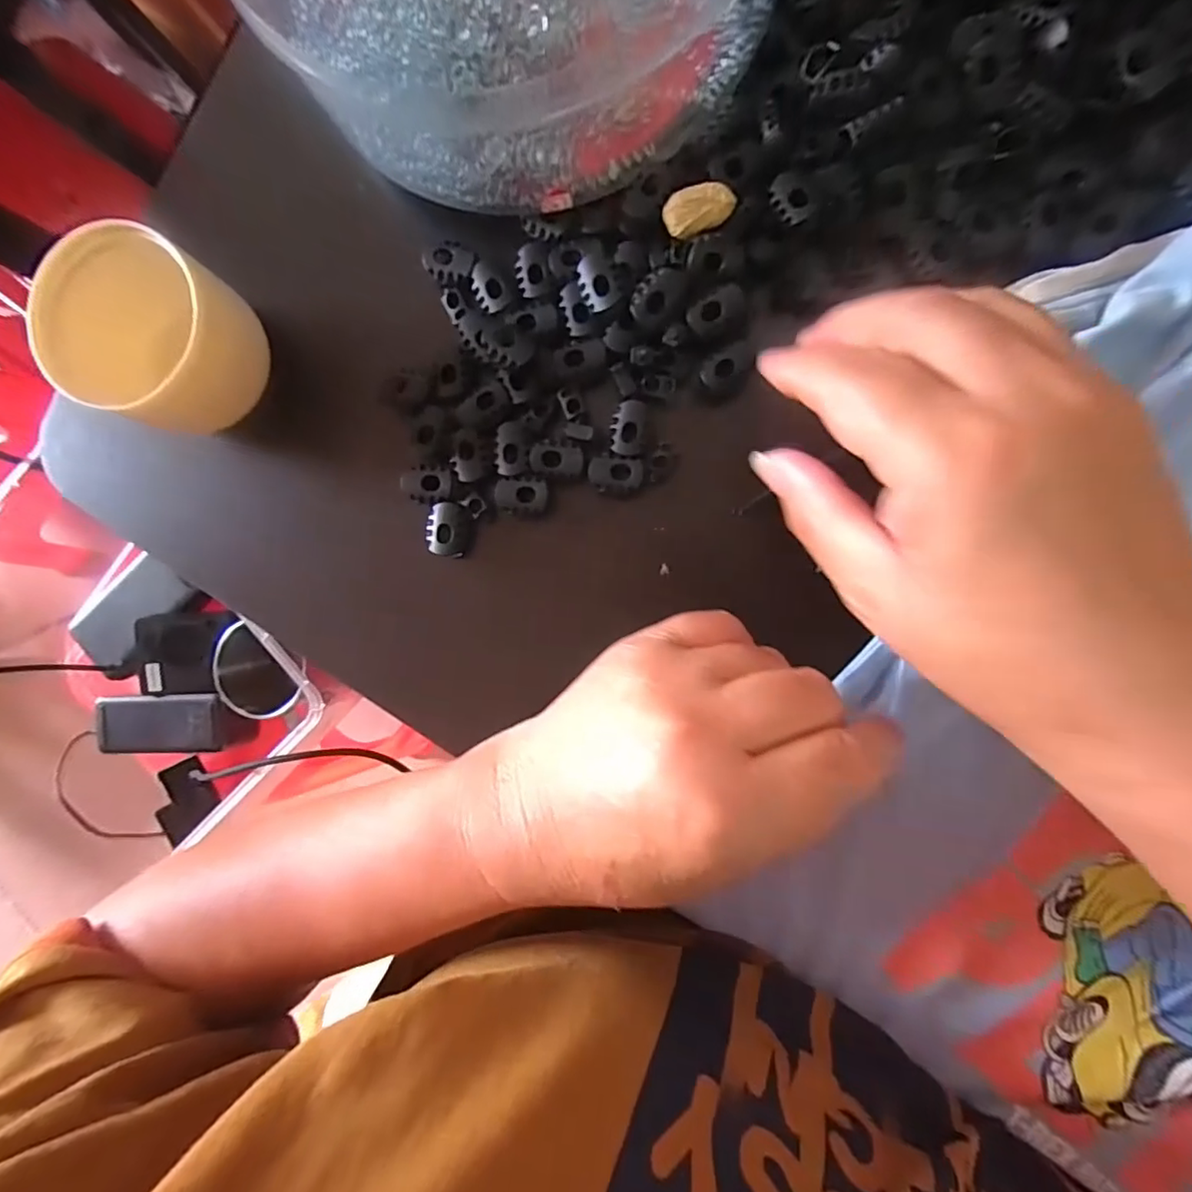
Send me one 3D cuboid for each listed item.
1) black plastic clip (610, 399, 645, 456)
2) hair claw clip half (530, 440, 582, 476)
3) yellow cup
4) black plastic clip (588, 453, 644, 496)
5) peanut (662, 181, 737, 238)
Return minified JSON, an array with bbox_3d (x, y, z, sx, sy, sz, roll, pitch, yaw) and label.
[{"bbox_3d":[0.013,-0.066,0.222,0.013,0.004,0.021,8,92,7],"label":"black plastic clip"},{"bbox_3d":[-0.016,-0.054,0.225,0.021,0.004,0.011,8,92,7],"label":"hair claw clip half"},{"bbox_3d":[-0.170,-0.098,0.220,0.058,0.050,0.061,0,91,8],"label":"yellow cup"},{"bbox_3d":[0.007,-0.048,0.222,0.021,0.004,0.014,8,92,7],"label":"black plastic clip"},{"bbox_3d":[0.038,-0.141,0.206,0.024,0.010,0.014,-16,89,7],"label":"peanut"}]

